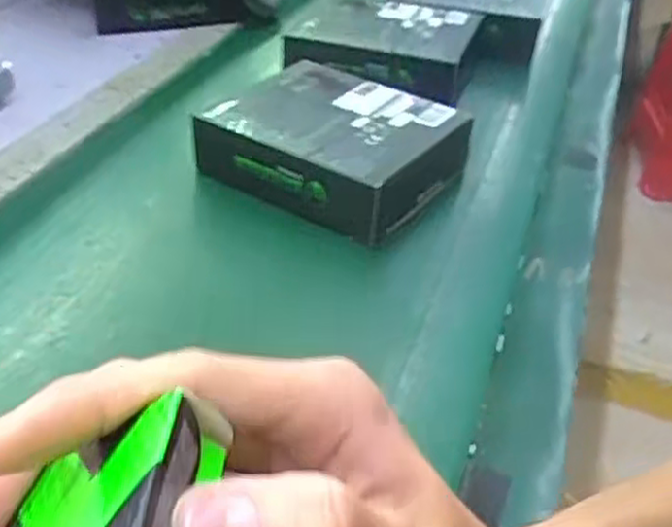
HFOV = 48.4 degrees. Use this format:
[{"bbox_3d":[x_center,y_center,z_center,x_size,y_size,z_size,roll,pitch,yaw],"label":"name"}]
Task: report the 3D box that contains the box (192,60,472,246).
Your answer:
[{"bbox_3d":[-0.001,-0.099,0.623,0.181,0.060,0.166,25,41,27],"label":"box"}]

